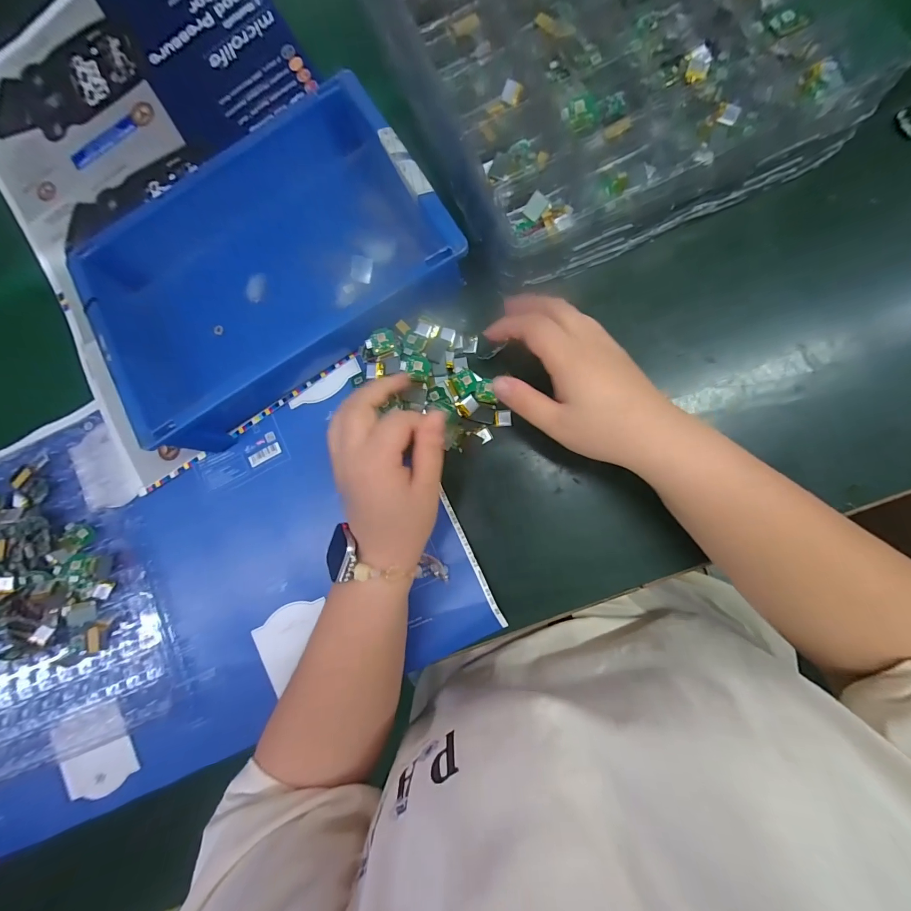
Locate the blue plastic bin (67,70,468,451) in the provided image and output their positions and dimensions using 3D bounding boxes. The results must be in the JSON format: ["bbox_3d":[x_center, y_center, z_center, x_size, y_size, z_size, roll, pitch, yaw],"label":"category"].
[{"bbox_3d":[-0.171,-0.173,0.350,0.303,0.066,0.231,-30,81,3],"label":"blue plastic bin"}]

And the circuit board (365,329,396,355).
[{"bbox_3d":[-0.065,-0.099,0.340,0.025,0.009,0.020,-9,83,6],"label":"circuit board"}]

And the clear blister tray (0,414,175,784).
[{"bbox_3d":[-0.410,0.144,0.366,0.256,0.032,0.279,-24,82,4],"label":"clear blister tray"}]

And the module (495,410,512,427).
[{"bbox_3d":[0.042,-0.033,0.344,0.015,0.004,0.015,-1,84,7],"label":"module"}]

